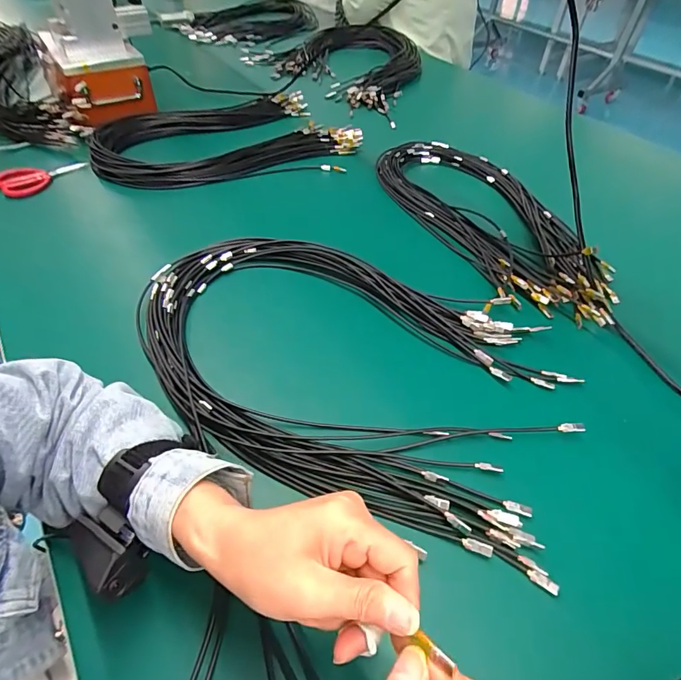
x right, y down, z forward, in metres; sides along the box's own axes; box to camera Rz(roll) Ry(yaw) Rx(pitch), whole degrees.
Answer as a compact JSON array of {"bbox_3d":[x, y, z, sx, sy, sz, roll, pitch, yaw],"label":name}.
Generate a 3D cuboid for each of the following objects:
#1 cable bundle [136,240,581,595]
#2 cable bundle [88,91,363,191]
[{"bbox_3d":[-0.008,0.016,0.477,0.485,0.032,0.302,21,49,14],"label":"cable bundle"},{"bbox_3d":[-0.217,-0.410,0.863,0.504,0.034,0.347,-9,49,-10],"label":"cable bundle"}]

